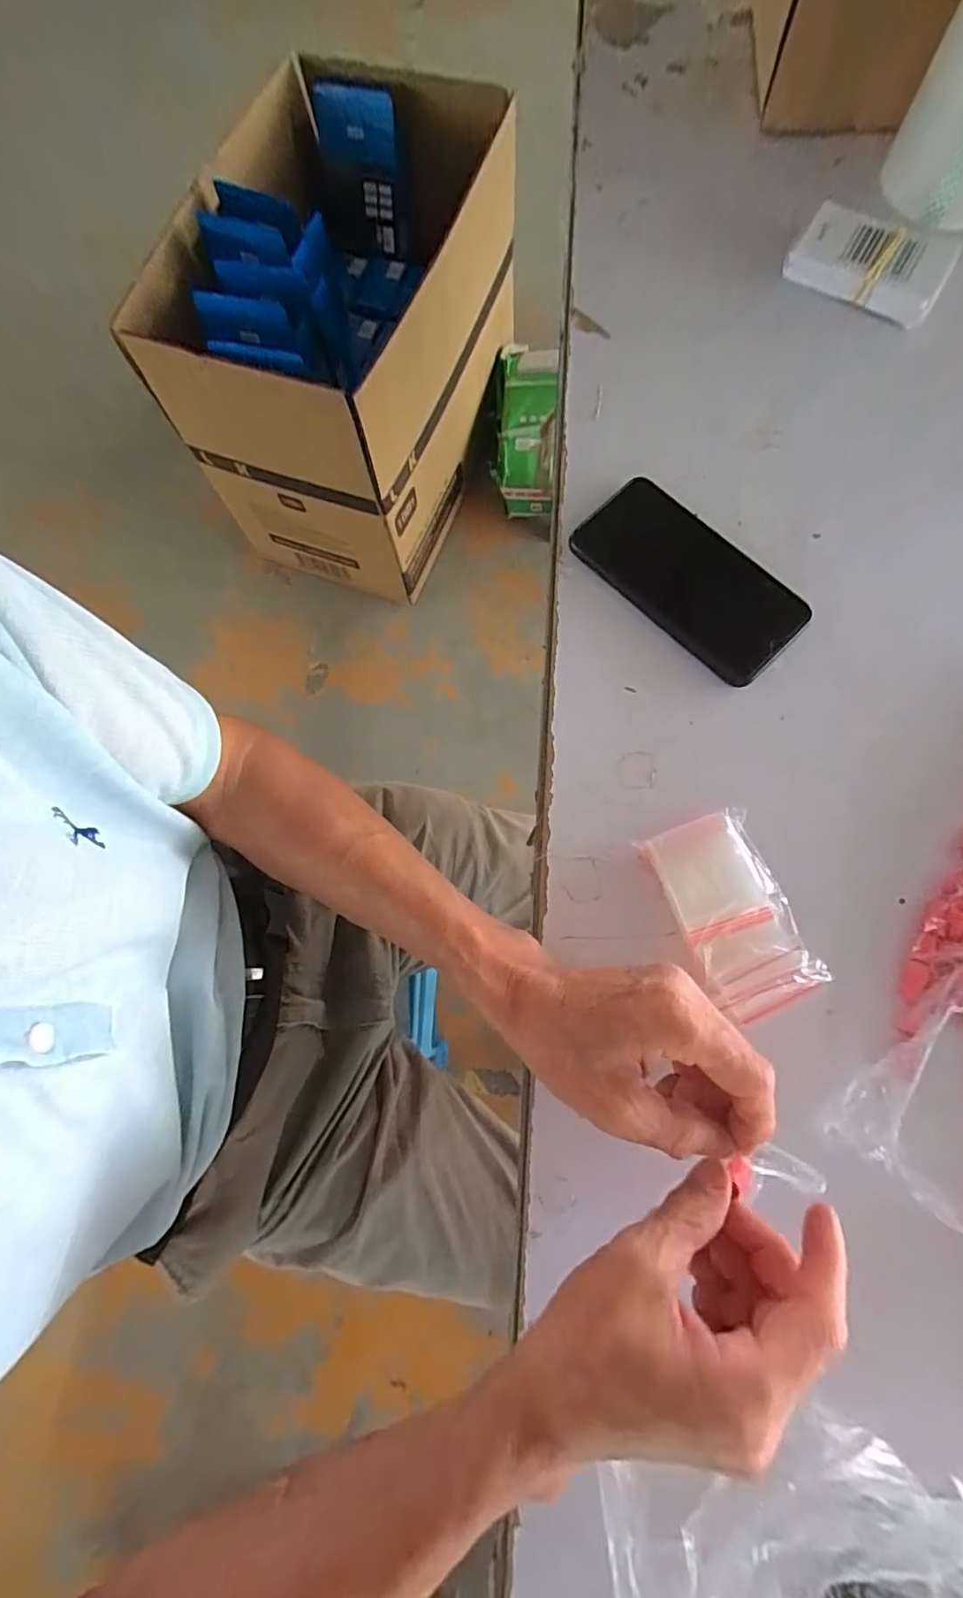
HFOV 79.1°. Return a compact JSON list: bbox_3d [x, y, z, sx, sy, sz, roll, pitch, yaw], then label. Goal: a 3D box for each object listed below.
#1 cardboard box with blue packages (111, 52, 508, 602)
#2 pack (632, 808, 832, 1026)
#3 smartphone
[{"bbox_3d":[-0.213,-0.850,1.100,0.409,0.508,0.742,21,78,9],"label":"cardboard box with blue packages"},{"bbox_3d":[0.147,0.066,0.343,0.063,0.024,0.111,-20,77,-5],"label":"pack"},{"bbox_3d":[0.140,-0.150,0.396,0.074,0.015,0.158,-43,80,-10],"label":"smartphone"}]

